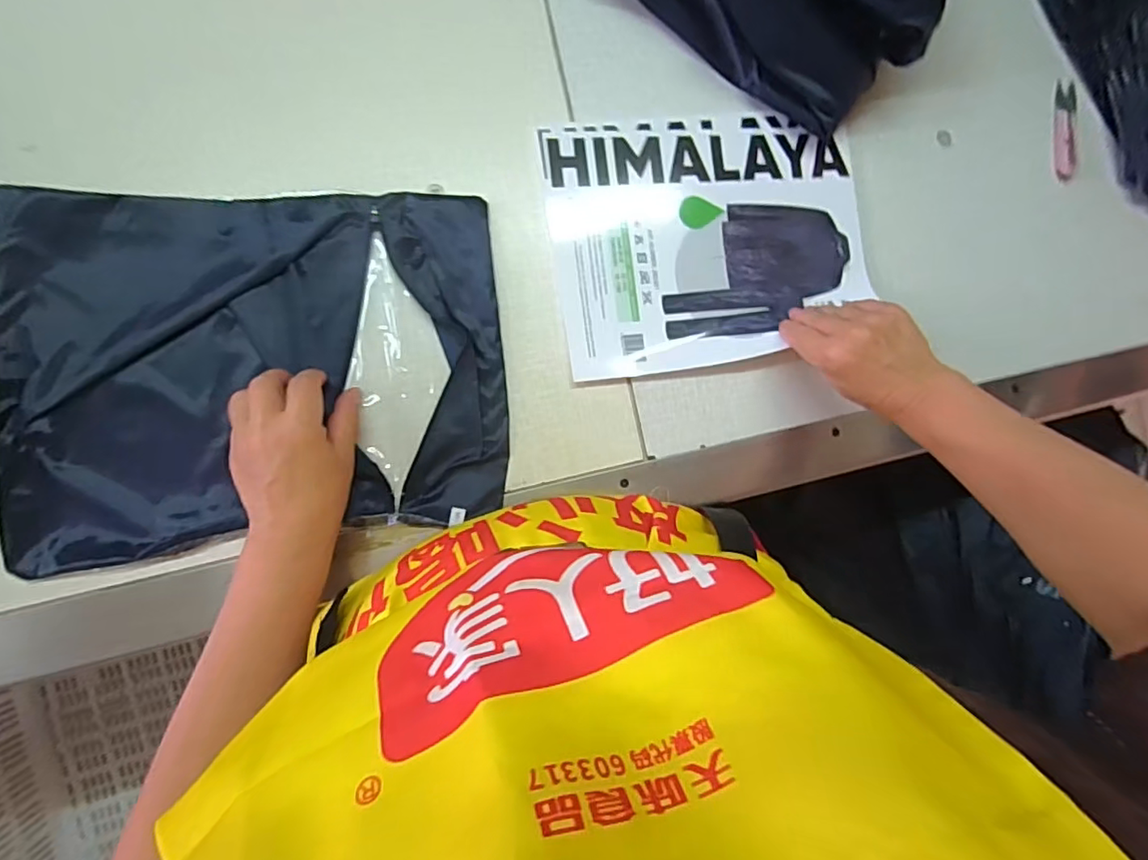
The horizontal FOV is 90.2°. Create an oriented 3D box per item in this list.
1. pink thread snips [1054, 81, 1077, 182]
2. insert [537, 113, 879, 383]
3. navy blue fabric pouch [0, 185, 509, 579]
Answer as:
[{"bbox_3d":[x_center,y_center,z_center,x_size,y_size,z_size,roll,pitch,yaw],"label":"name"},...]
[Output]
[{"bbox_3d":[0.499,-0.306,0.584,0.024,0.008,0.100,6,87,-10],"label":"pink thread snips"},{"bbox_3d":[0.122,-0.165,0.498,0.280,0.009,0.212,-9,89,-10],"label":"insert"},{"bbox_3d":[-0.229,-0.047,0.426,0.339,0.012,0.253,-5,88,-10],"label":"navy blue fabric pouch"}]

